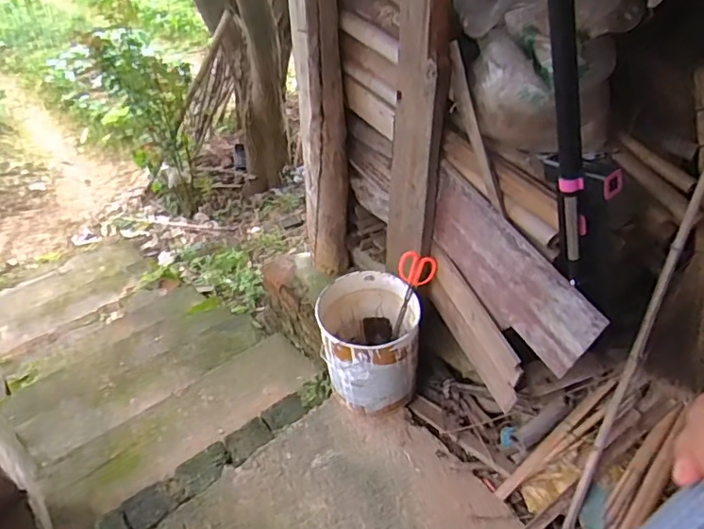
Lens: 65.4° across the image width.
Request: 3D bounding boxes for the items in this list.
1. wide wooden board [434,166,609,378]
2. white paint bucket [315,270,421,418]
[{"bbox_3d":[0.352,0.016,1.279,0.020,0.248,0.493,-23,56,-23],"label":"wide wooden board"},{"bbox_3d":[0.052,0.235,1.631,0.274,0.297,0.322,-8,47,-5],"label":"white paint bucket"}]

